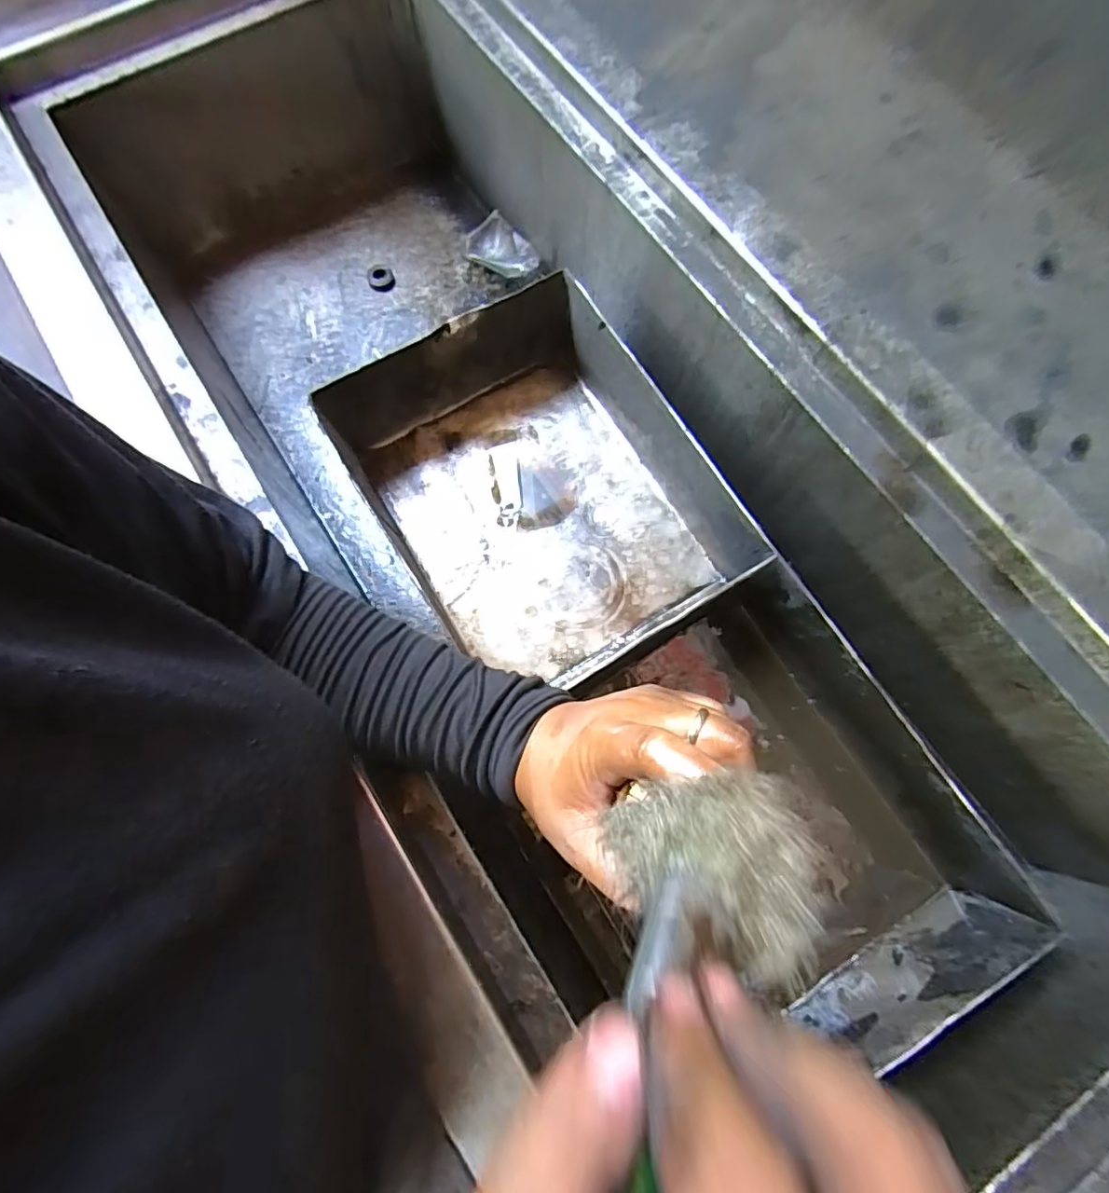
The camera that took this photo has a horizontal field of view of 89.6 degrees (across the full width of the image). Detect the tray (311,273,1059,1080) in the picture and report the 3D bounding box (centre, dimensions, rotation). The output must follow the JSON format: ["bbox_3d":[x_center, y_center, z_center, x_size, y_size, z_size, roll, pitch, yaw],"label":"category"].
[{"bbox_3d":[0.072,0.036,0.507,0.288,0.119,0.669,-30,77,-7],"label":"tray"}]

